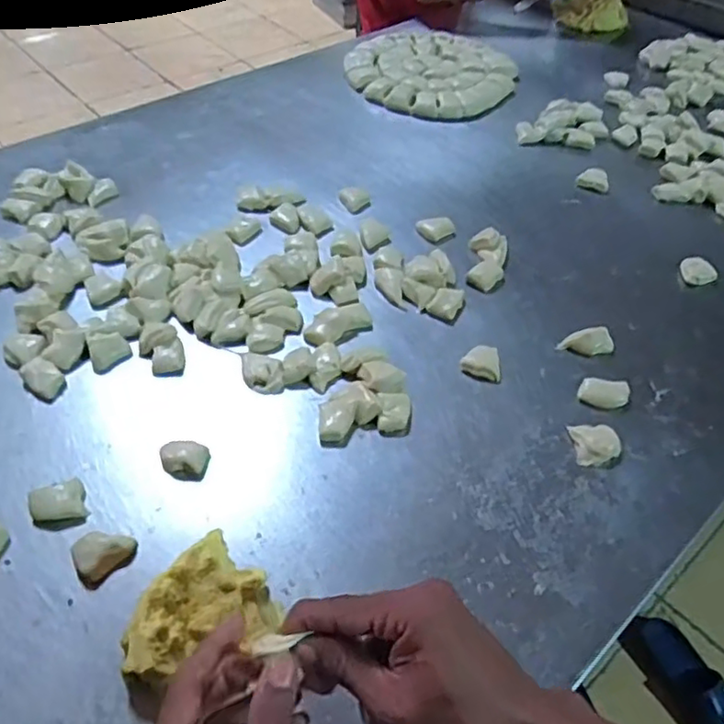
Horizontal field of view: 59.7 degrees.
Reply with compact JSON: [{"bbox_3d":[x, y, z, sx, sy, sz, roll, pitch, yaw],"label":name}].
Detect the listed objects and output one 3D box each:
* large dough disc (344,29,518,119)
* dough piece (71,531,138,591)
[{"bbox_3d":[0.127,-0.534,1.149,0.295,0.032,0.324,1,47,-1],"label":"large dough disc"},{"bbox_3d":[-0.209,0.153,0.507,0.036,0.017,0.047,34,54,26],"label":"dough piece"}]

